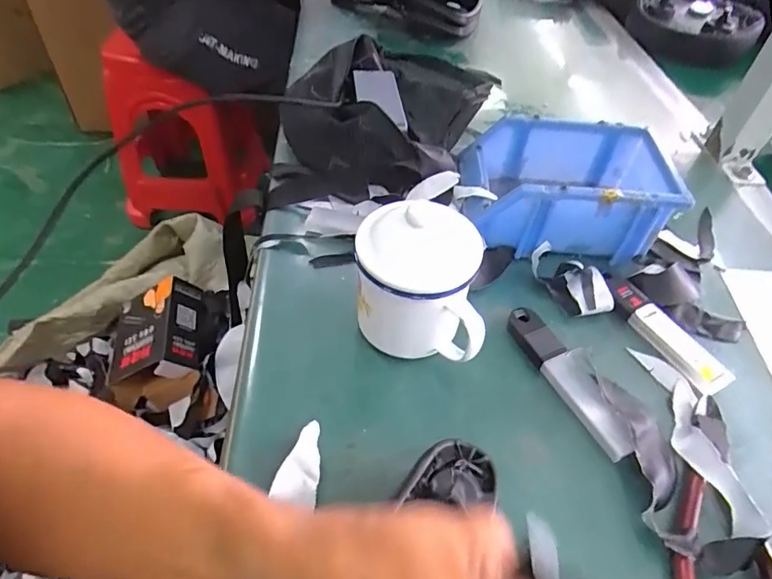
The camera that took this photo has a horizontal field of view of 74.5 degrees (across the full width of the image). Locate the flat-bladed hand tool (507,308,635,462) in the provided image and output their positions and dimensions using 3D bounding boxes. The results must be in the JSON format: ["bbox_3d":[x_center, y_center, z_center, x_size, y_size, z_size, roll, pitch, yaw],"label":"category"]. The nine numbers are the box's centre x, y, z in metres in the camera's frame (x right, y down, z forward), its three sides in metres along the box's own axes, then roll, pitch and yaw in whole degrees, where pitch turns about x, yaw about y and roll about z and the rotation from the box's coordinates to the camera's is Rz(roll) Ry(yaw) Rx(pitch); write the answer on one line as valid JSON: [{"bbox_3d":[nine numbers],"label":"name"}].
[{"bbox_3d":[0.134,0.062,0.372,0.030,0.019,0.129,-16,53,-19],"label":"flat-bladed hand tool"}]

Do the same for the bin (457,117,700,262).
[{"bbox_3d":[0.165,-0.094,0.467,0.176,0.070,0.118,7,49,-1],"label":"bin"}]

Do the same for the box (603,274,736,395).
[{"bbox_3d":[0.216,0.030,0.403,0.028,0.014,0.120,-20,54,-22],"label":"box"}]

